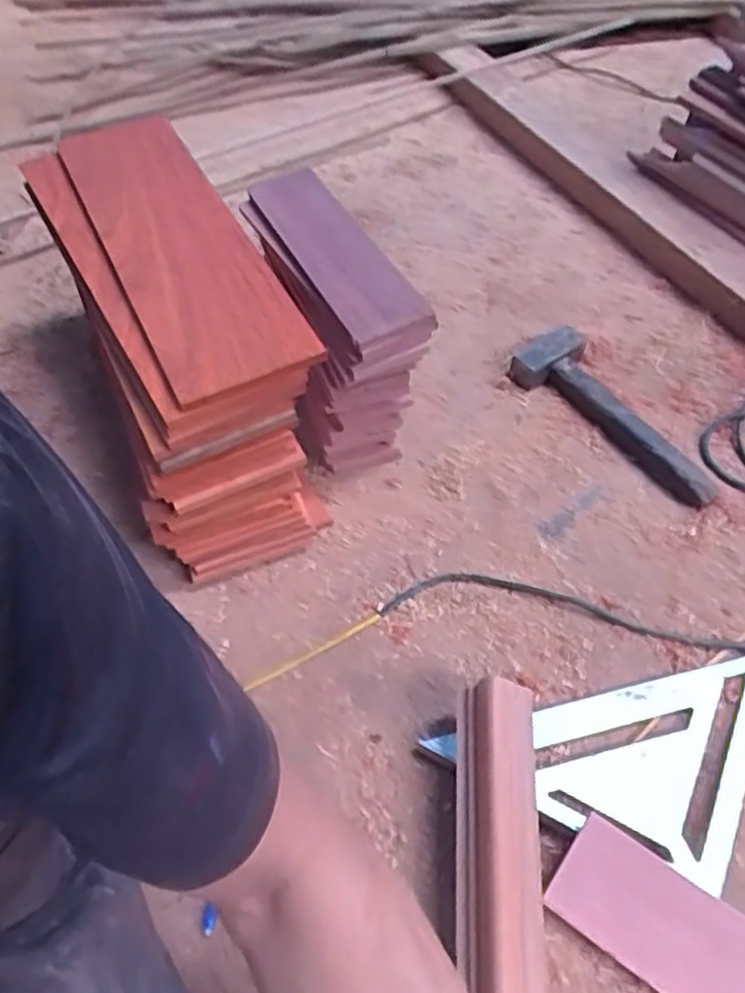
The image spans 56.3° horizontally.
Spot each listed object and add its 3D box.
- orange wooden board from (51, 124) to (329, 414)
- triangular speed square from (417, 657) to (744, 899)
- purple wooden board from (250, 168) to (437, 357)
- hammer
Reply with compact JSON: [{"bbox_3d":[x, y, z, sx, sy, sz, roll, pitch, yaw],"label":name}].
[{"bbox_3d":[-0.236,-0.304,0.819,0.149,0.027,0.532,-22,56,-16],"label":"orange wooden board"},{"bbox_3d":[0.271,0.284,0.696,0.381,0.027,0.190,-11,54,-9],"label":"triangular speed square"},{"bbox_3d":[-0.054,-0.311,0.863,0.095,0.026,0.411,-26,53,-7],"label":"purple wooden board"},{"bbox_3d":[0.335,-0.112,0.969,0.144,0.055,0.334,-32,60,-22],"label":"hammer"}]

